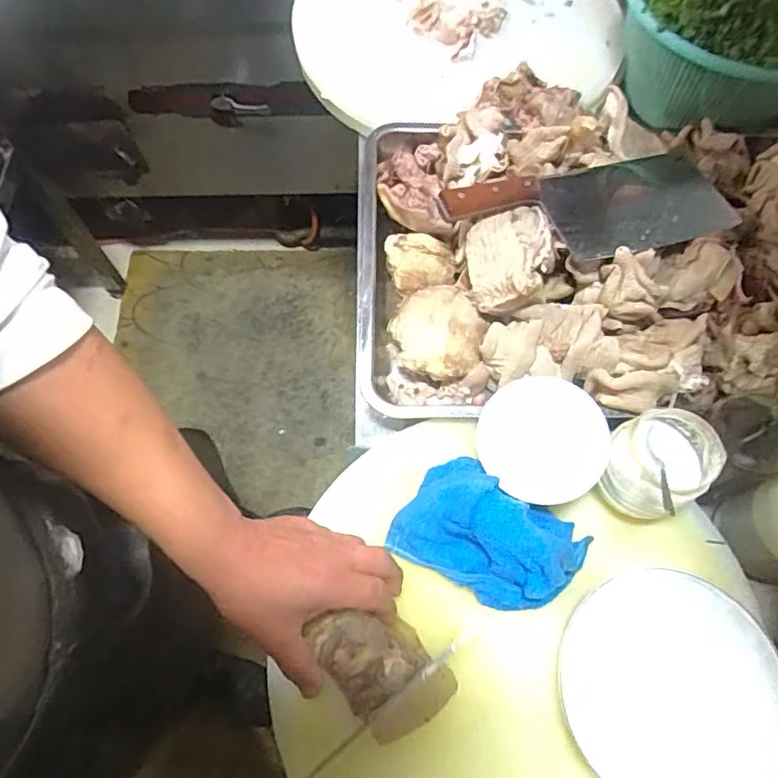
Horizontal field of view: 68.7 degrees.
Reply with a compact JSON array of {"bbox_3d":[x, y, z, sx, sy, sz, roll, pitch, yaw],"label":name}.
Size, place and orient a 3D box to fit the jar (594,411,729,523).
[{"bbox_3d":[0.228,0.063,0.490,0.076,0.087,0.079,0,66,0],"label":"jar"}]

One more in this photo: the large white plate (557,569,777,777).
[{"bbox_3d":[0.227,0.240,0.453,0.165,0.027,0.171,0,66,0],"label":"large white plate"}]

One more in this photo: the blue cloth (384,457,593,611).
[{"bbox_3d":[0.088,0.126,0.488,0.154,0.061,0.091,28,69,11],"label":"blue cloth"}]

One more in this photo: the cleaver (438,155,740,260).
[{"bbox_3d":[0.213,-0.189,0.586,0.299,0.028,0.116,-18,67,-8],"label":"cleaver"}]

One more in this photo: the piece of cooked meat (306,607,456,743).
[{"bbox_3d":[-0.005,0.220,0.451,0.072,0.036,0.107,-37,71,-15],"label":"piece of cooked meat"}]

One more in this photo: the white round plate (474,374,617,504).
[{"bbox_3d":[0.133,0.044,0.496,0.108,0.005,0.106,-3,79,14],"label":"white round plate"}]

